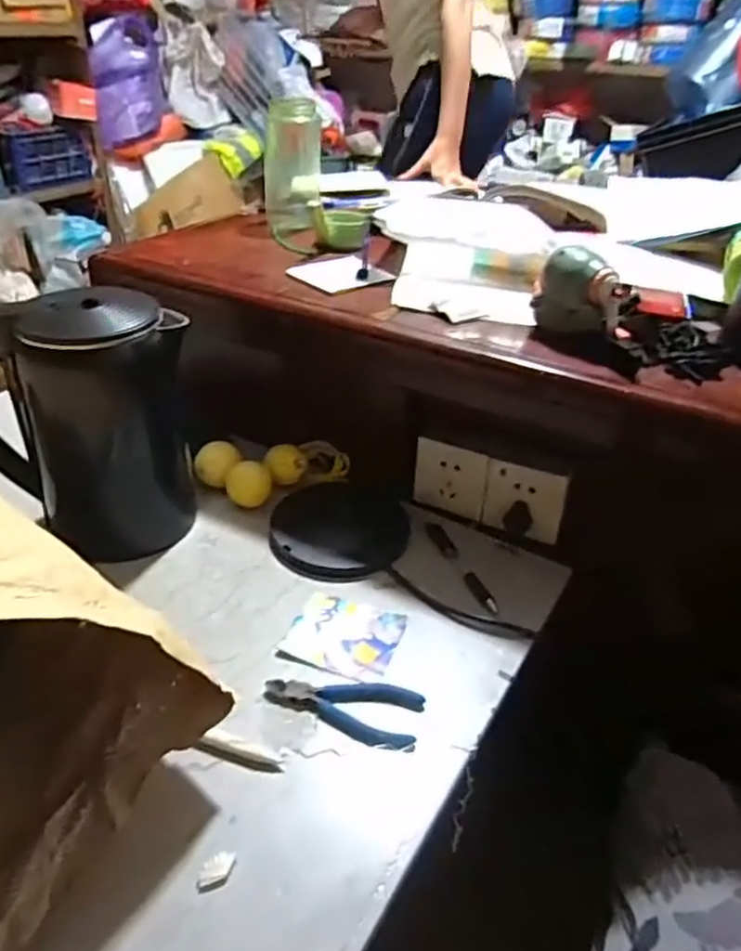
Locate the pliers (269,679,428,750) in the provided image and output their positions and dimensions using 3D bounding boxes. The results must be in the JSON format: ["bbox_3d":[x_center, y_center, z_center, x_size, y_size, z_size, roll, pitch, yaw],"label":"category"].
[{"bbox_3d":[-0.021,0.187,0.539,0.126,0.011,0.052,4,34,1],"label":"pliers"}]

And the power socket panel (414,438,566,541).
[{"bbox_3d":[0.127,0.017,0.754,0.167,0.081,0.011,16,29,24],"label":"power socket panel"}]

